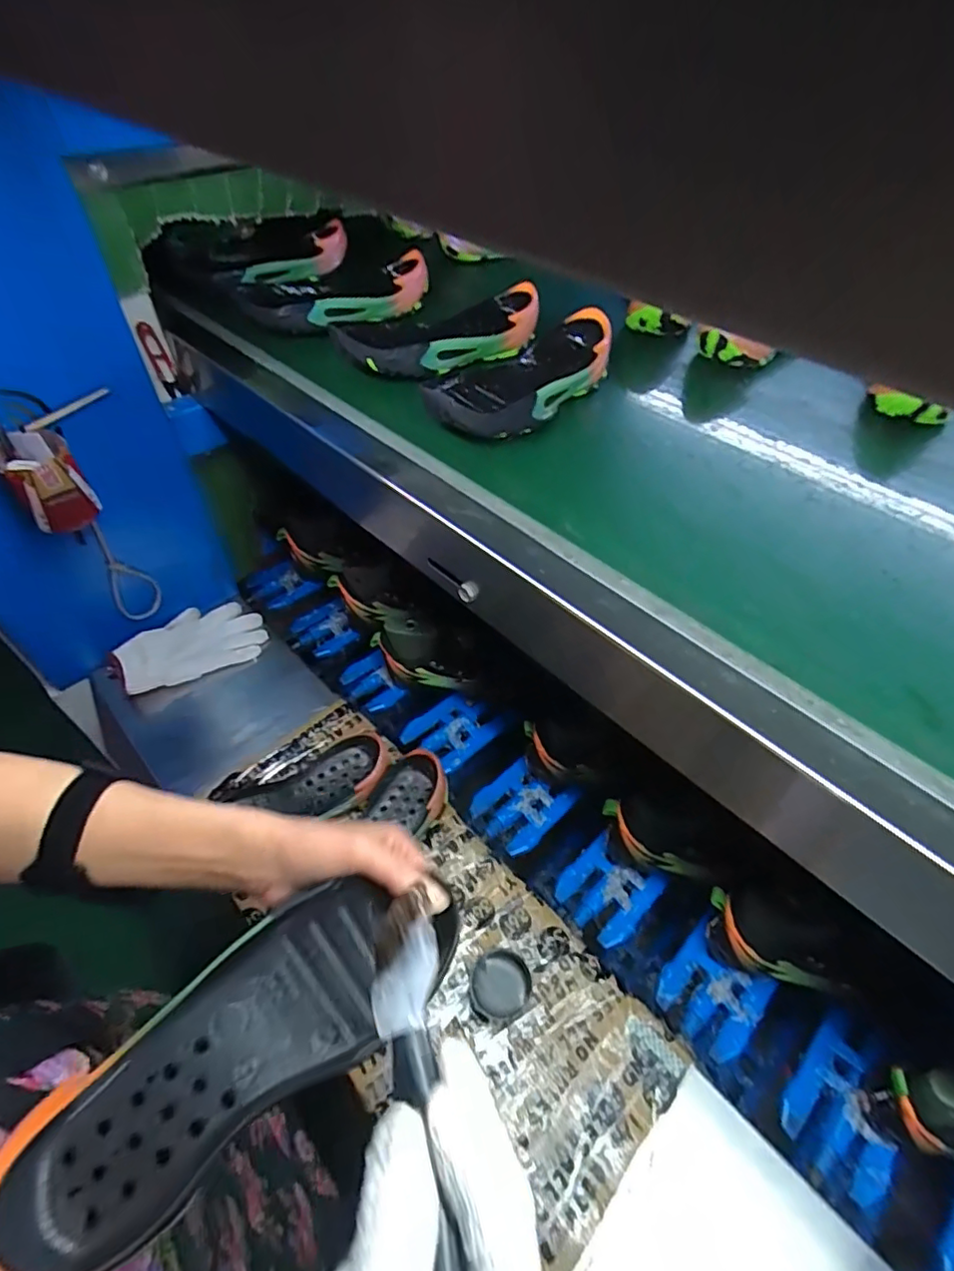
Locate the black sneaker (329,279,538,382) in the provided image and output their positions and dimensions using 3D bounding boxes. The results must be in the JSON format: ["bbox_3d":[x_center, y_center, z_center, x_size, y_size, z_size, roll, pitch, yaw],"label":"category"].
[{"bbox_3d":[-0.034,-0.321,0.632,0.225,0.055,0.072,-25,49,-23],"label":"black sneaker"}]

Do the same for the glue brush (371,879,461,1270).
[{"bbox_3d":[-0.023,0.198,0.199,0.033,0.023,0.201,-6,51,-5],"label":"glue brush"}]

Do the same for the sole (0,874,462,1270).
[{"bbox_3d":[-0.118,0.211,0.308,0.225,0.034,0.084,-26,49,-29],"label":"sole"}]

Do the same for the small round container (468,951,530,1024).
[{"bbox_3d":[0.022,0.343,0.572,0.060,0.018,0.054,-14,46,-13],"label":"small round container"}]

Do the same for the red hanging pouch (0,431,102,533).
[{"bbox_3d":[-0.455,-0.163,0.621,0.063,0.091,0.056,-32,52,-28],"label":"red hanging pouch"}]

